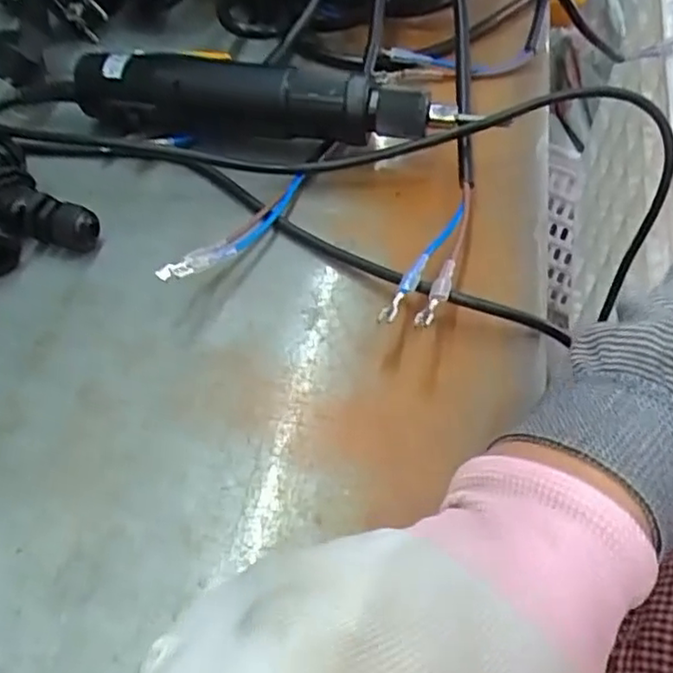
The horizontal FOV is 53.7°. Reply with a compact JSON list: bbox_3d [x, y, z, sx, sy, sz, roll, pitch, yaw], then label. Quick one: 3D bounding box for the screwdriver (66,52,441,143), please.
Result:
[{"bbox_3d":[-0.052,-0.137,0.398,0.214,0.050,0.044,7,52,7],"label":"screwdriver"}]

